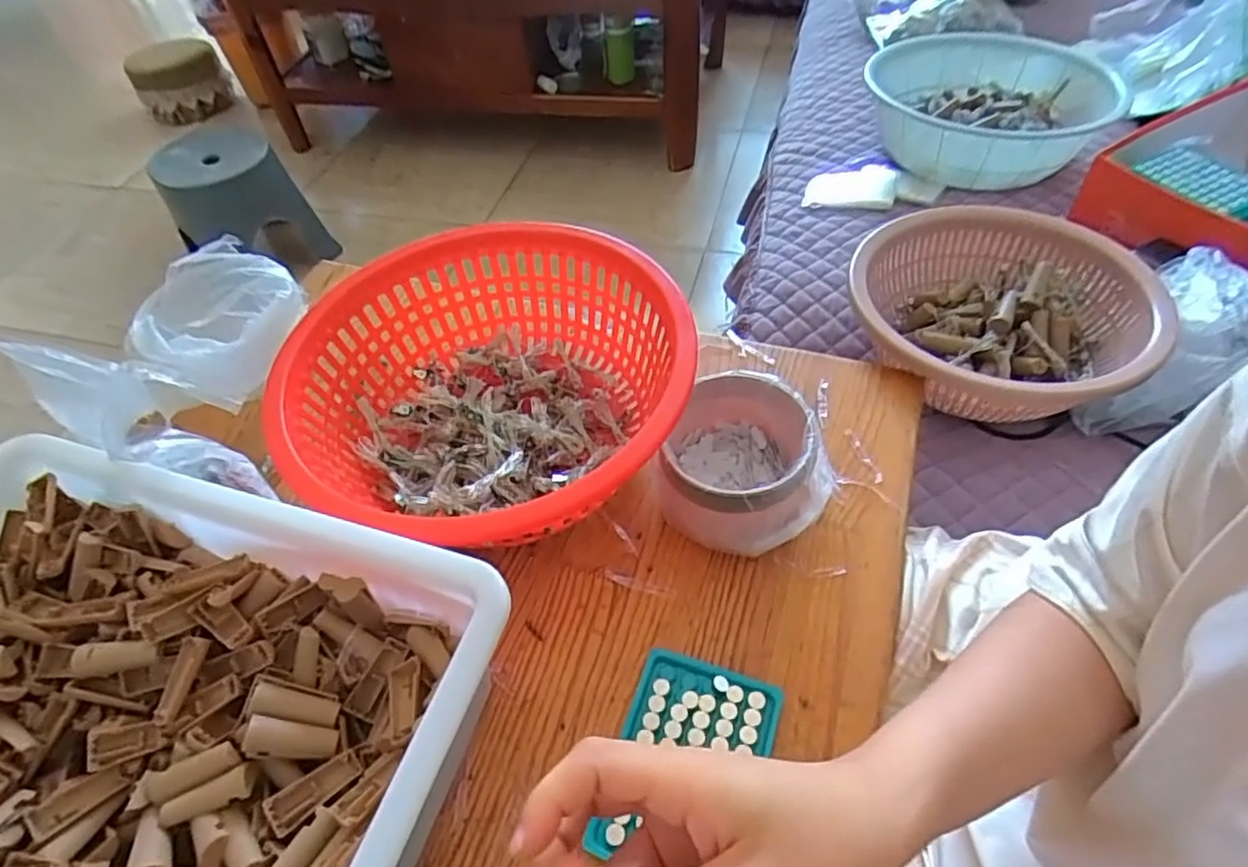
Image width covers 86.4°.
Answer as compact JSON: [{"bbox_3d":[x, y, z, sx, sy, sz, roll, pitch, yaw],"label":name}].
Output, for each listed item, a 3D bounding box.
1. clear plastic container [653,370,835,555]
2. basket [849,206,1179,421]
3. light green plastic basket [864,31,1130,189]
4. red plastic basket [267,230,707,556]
[{"bbox_3d":[0.089,0.026,0.527,0.114,0.091,0.121,-2,51,3],"label":"clear plastic container"},{"bbox_3d":[0.377,-0.112,0.682,0.280,0.098,0.264,4,51,8],"label":"basket"},{"bbox_3d":[0.504,-0.475,0.941,0.305,0.094,0.355,8,52,11],"label":"light green plastic basket"},{"bbox_3d":[-0.108,-0.032,0.559,0.305,0.114,0.312,-2,51,3],"label":"red plastic basket"}]

